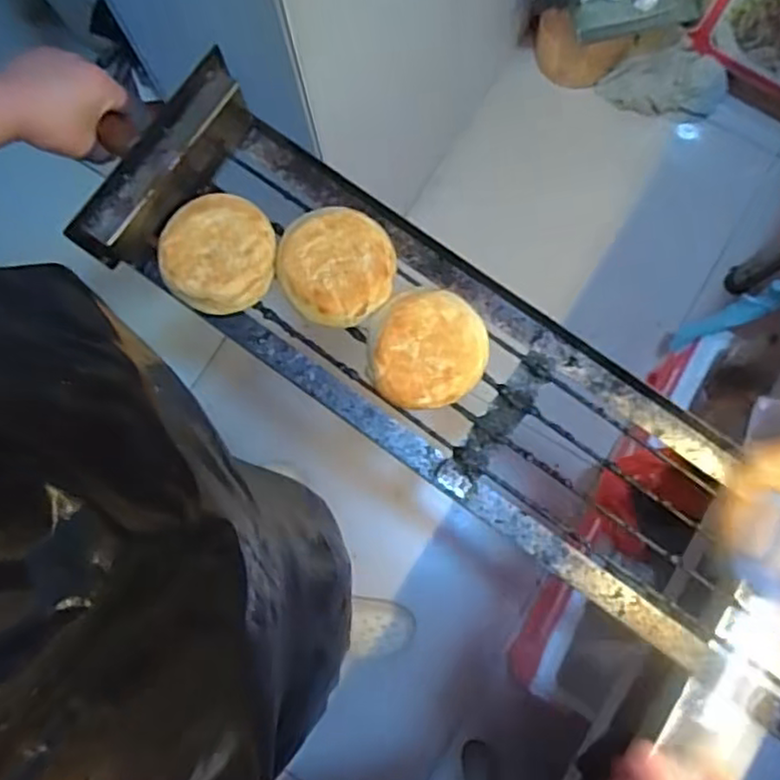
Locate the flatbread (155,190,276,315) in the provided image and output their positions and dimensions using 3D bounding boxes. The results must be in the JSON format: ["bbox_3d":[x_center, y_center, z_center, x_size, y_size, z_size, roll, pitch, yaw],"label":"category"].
[{"bbox_3d":[-0.146,-0.116,0.572,0.095,0.029,0.095,1,79,1],"label":"flatbread"}]

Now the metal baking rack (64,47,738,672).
[{"bbox_3d":[0.040,-0.020,0.583,0.610,0.074,0.186,38,81,0],"label":"metal baking rack"}]

